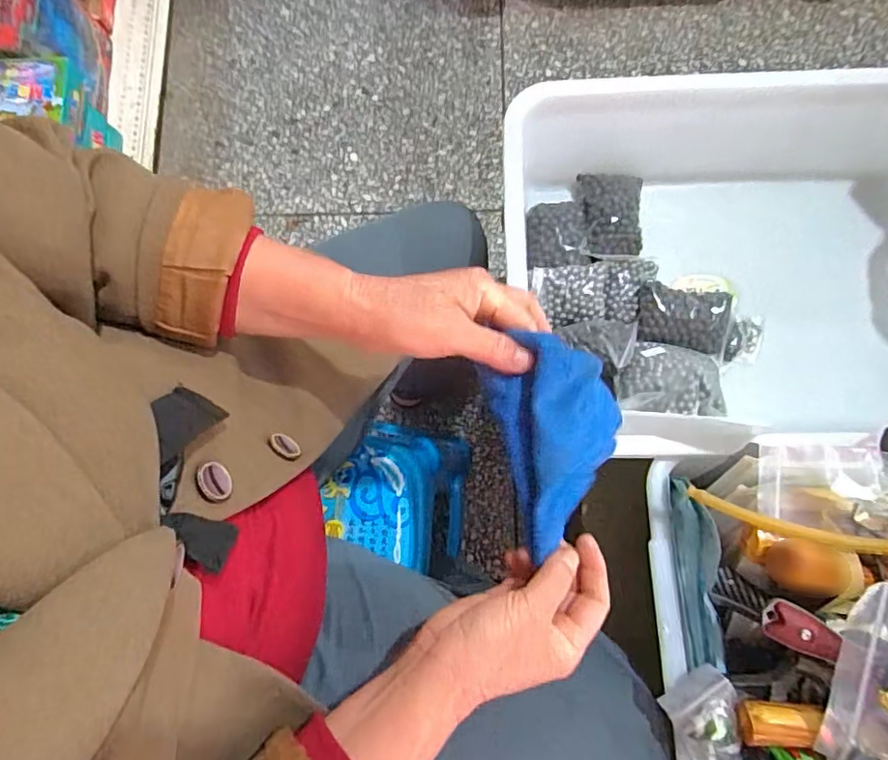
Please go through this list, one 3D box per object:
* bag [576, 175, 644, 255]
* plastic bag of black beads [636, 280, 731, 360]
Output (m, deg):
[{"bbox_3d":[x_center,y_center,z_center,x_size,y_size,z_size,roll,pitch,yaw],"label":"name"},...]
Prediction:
[{"bbox_3d":[0.183,-0.181,0.610,0.067,0.027,0.105,3,79,2],"label":"bag"},{"bbox_3d":[0.248,-0.062,0.570,0.097,0.031,0.062,6,79,3],"label":"plastic bag of black beads"}]

